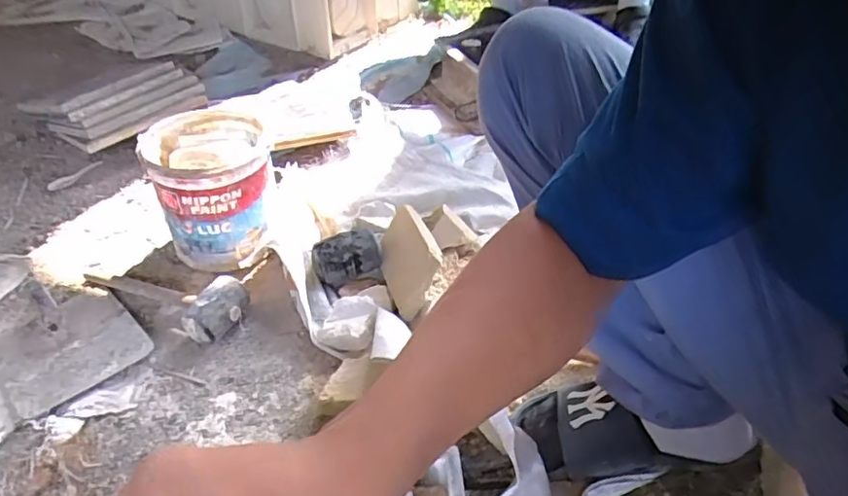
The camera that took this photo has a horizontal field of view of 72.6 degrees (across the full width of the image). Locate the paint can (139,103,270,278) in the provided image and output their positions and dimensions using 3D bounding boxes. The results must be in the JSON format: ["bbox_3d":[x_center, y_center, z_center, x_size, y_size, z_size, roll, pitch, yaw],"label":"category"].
[{"bbox_3d":[-0.324,-0.092,0.911,0.174,0.182,0.181,-19,44,-16],"label":"paint can"}]

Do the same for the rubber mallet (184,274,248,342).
[{"bbox_3d":[-0.288,0.090,0.809,0.059,0.066,0.090,8,43,13],"label":"rubber mallet"}]

